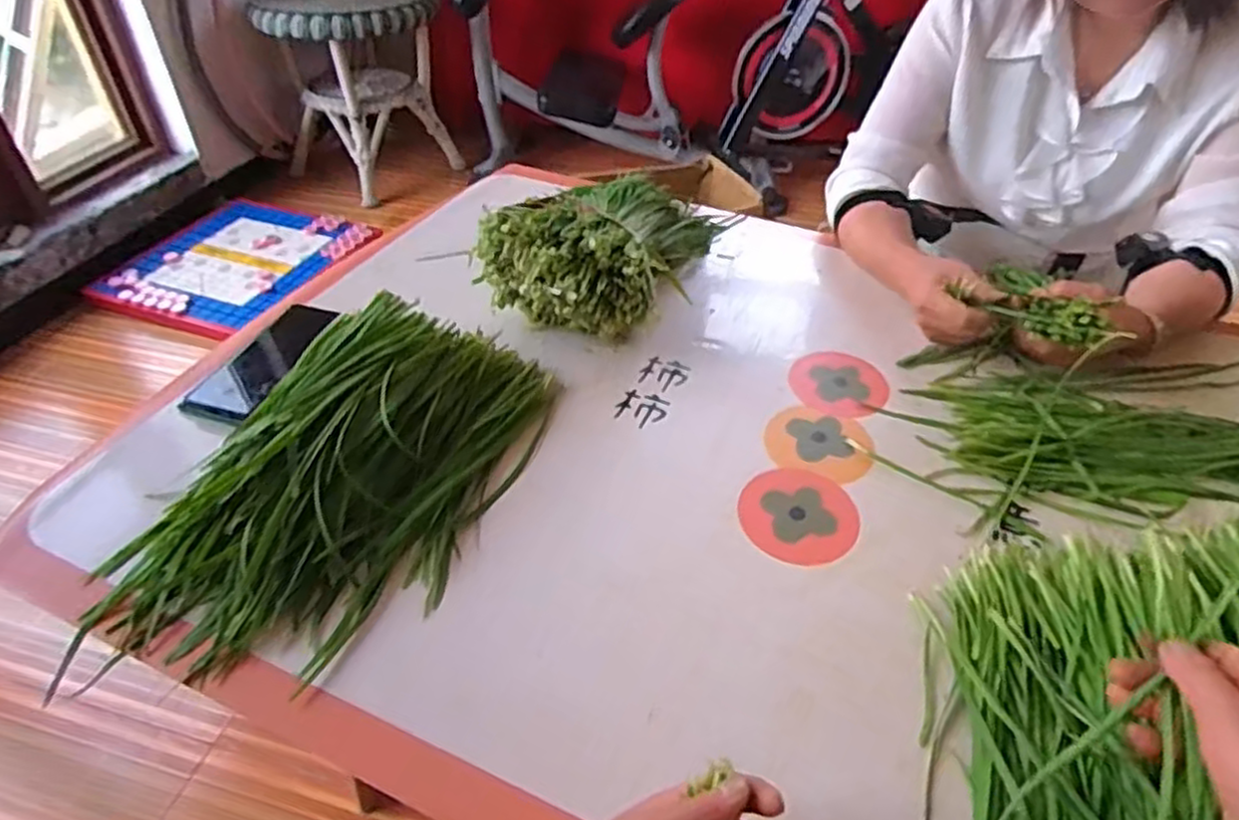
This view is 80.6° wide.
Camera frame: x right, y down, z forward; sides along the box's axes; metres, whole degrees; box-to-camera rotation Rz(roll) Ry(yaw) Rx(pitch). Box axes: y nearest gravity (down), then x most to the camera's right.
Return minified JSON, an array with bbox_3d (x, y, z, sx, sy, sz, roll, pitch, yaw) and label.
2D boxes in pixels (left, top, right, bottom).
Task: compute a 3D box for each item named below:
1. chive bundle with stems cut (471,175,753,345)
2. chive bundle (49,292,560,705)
[{"bbox_3d":[0.020,-0.187,0.834,0.180,0.121,0.368,24,35,23],"label":"chive bundle with stems cut"},{"bbox_3d":[-0.217,0.043,0.580,0.228,0.073,0.367,14,43,14],"label":"chive bundle"}]

